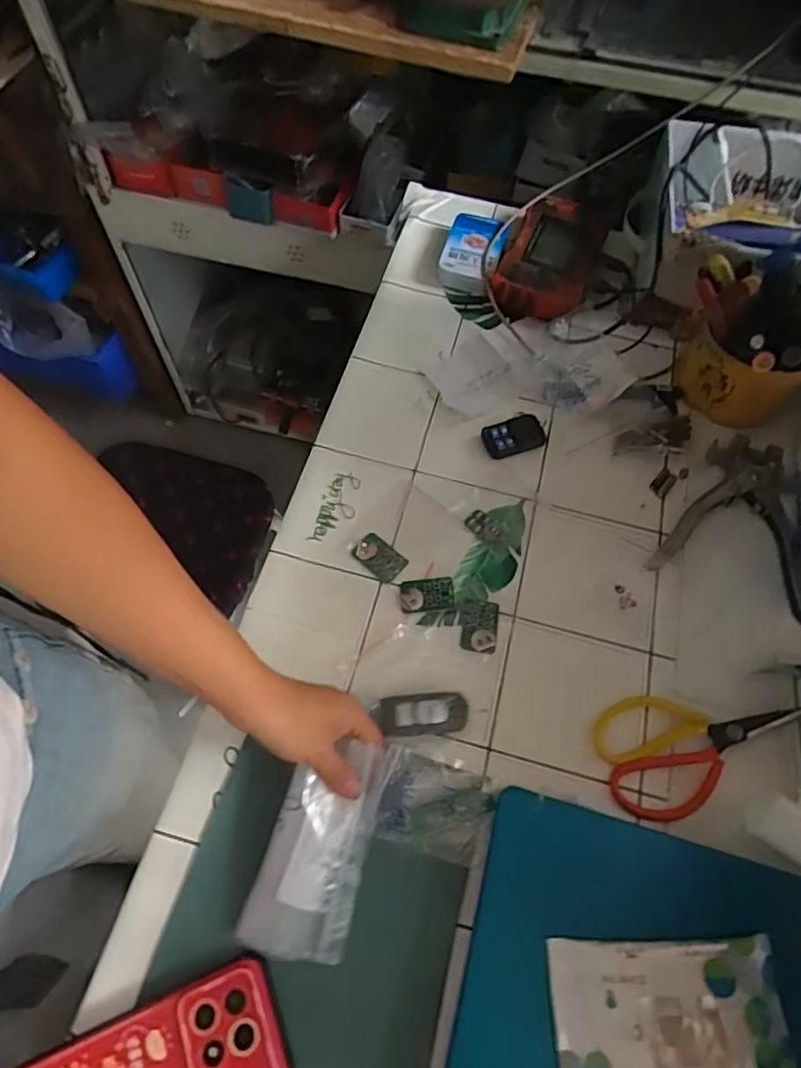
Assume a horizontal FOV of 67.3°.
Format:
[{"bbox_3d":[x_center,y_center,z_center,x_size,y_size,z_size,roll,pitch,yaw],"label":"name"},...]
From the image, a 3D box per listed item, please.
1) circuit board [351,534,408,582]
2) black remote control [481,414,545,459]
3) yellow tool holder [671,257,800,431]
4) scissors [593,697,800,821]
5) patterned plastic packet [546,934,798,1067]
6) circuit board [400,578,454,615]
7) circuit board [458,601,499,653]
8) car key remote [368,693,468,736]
[{"bbox_3d":[-0.019,0.021,0.536,0.045,0.004,0.030,37,68,16],"label":"circuit board"},{"bbox_3d":[0.113,-0.097,0.592,0.060,0.014,0.036,-17,65,-10],"label":"black remote control"},{"bbox_3d":[0.349,-0.182,0.574,0.116,0.124,0.095,-37,70,-19],"label":"yellow tool holder"},{"bbox_3d":[0.235,0.158,0.473,0.160,0.023,0.086,-18,65,-11],"label":"scissors"},{"bbox_3d":[0.168,0.304,0.370,0.142,0.014,0.090,0,63,-2],"label":"patterned plastic packet"},{"bbox_3d":[0.024,0.053,0.518,0.045,0.007,0.029,-3,63,-3],"label":"circuit board"},{"bbox_3d":[0.067,0.078,0.513,0.032,0.007,0.045,9,63,3],"label":"circuit board"},{"bbox_3d":[0.016,0.141,0.468,0.071,0.012,0.029,-2,63,-3],"label":"car key remote"}]

